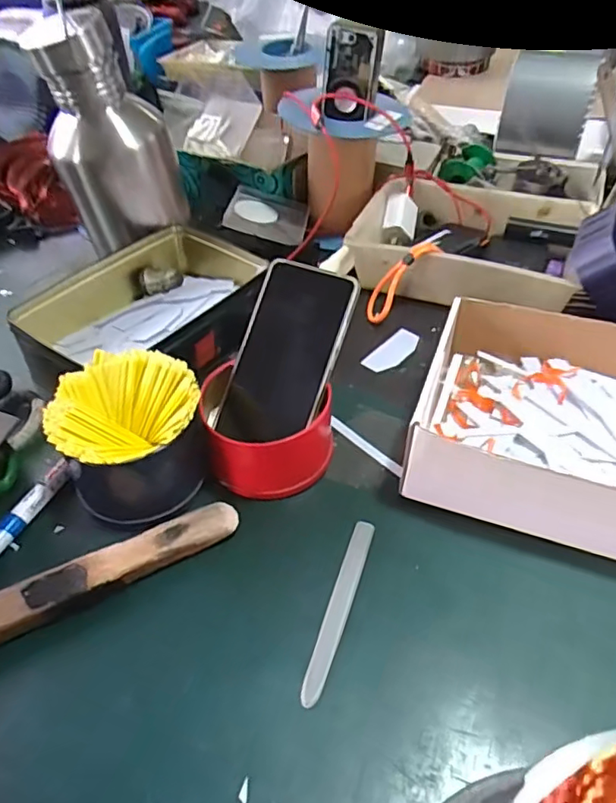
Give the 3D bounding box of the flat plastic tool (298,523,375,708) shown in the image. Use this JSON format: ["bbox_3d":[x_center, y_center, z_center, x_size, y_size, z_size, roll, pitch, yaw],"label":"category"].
[{"bbox_3d":[0.022,0.137,0.381,0.015,0.004,0.129,13,49,15],"label":"flat plastic tool"}]

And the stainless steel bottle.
[{"bbox_3d":[-0.194,-0.264,0.584,0.098,0.209,0.111,19,50,20],"label":"stainless steel bottle"}]

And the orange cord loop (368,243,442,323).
[{"bbox_3d":[0.094,-0.125,0.586,0.026,0.099,0.028,18,27,-46],"label":"orange cord loop"}]

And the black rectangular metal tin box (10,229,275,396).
[{"bbox_3d":[-0.149,-0.094,0.560,0.156,0.055,0.232,23,52,23],"label":"black rectangular metal tin box"}]

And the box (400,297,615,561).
[{"bbox_3d":[0.204,0.012,0.440,0.258,0.072,0.201,16,49,17],"label":"box"}]

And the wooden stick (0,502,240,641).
[{"bbox_3d":[-0.176,0.130,0.367,0.271,0.022,0.026,-24,50,-19],"label":"wooden stick"}]

